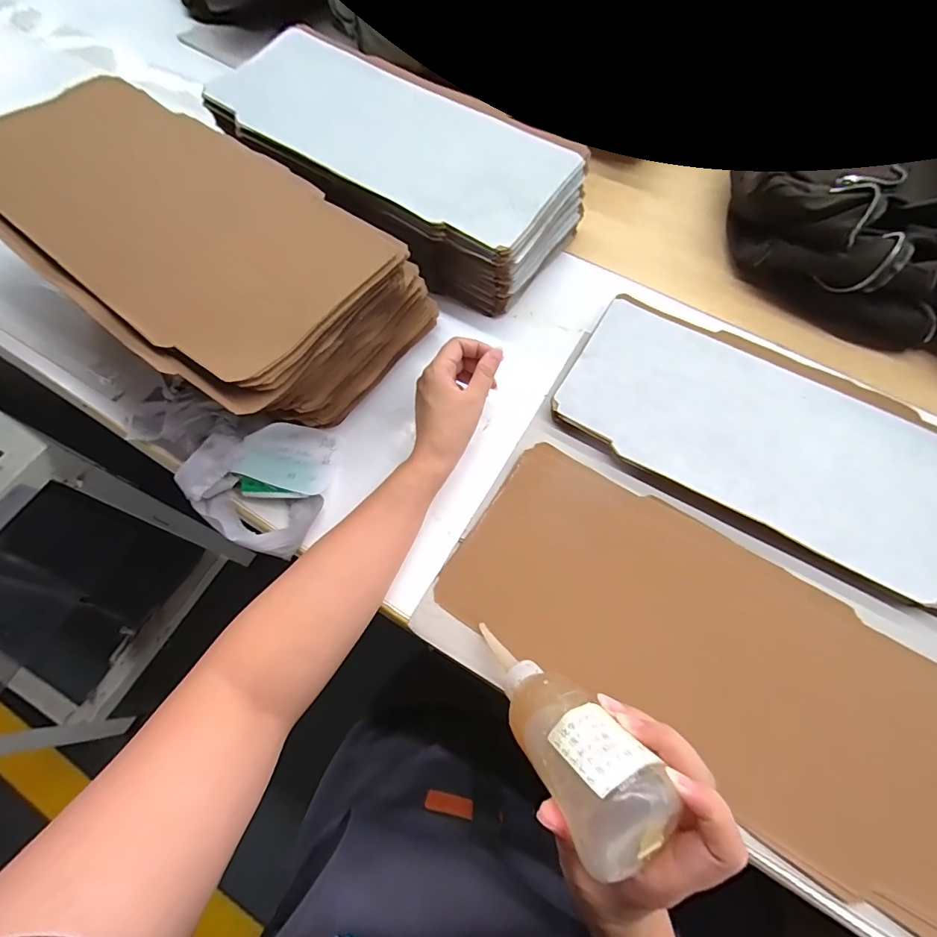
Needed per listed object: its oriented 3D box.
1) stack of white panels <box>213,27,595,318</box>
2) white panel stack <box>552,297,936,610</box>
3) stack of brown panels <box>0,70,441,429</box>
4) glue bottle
[{"bbox_3d":[-0.099,-0.361,0.540,0.442,0.091,0.201,34,71,12],"label":"stack of white panels"},{"bbox_3d":[0.304,-0.027,0.430,0.421,0.025,0.190,27,70,11],"label":"white panel stack"},{"bbox_3d":[-0.267,-0.208,0.456,0.419,0.117,0.227,33,70,12],"label":"stack of brown panels"},{"bbox_3d":[0.052,0.159,0.292,0.052,0.047,0.161,-35,27,-13],"label":"glue bottle"}]

